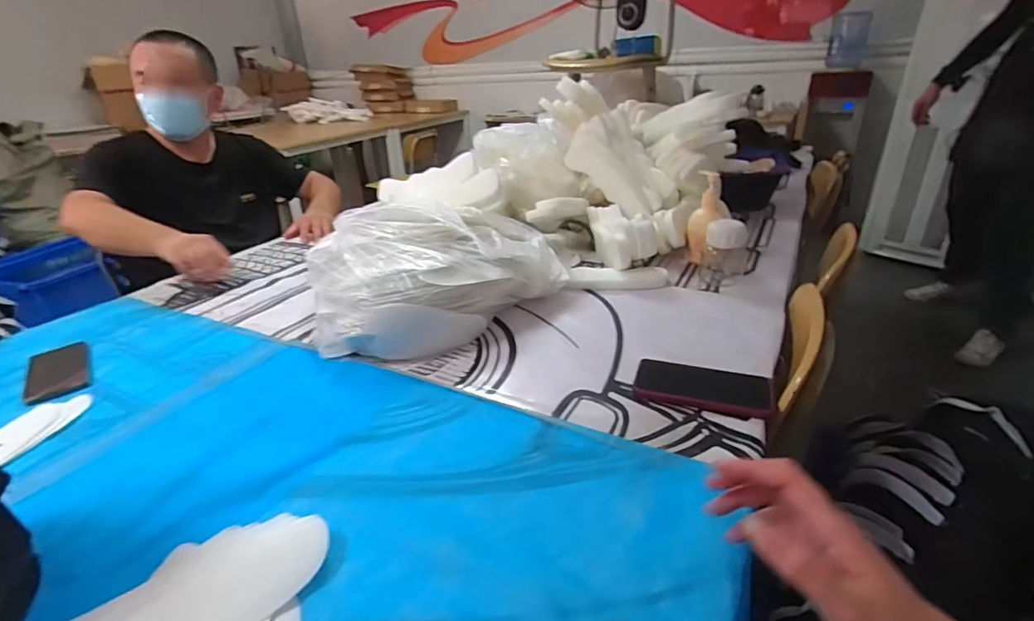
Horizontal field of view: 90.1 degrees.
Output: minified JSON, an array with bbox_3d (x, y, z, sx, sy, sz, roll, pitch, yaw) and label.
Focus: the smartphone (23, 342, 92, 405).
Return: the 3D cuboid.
[{"bbox_3d":[-0.711,0.093,0.799,0.078,0.011,0.155,-17,37,-35],"label":"smartphone"}]

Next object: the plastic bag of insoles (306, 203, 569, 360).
[{"bbox_3d":[-0.135,-0.084,0.905,0.465,0.161,0.302,-26,34,-38],"label":"plastic bag of insoles"}]

